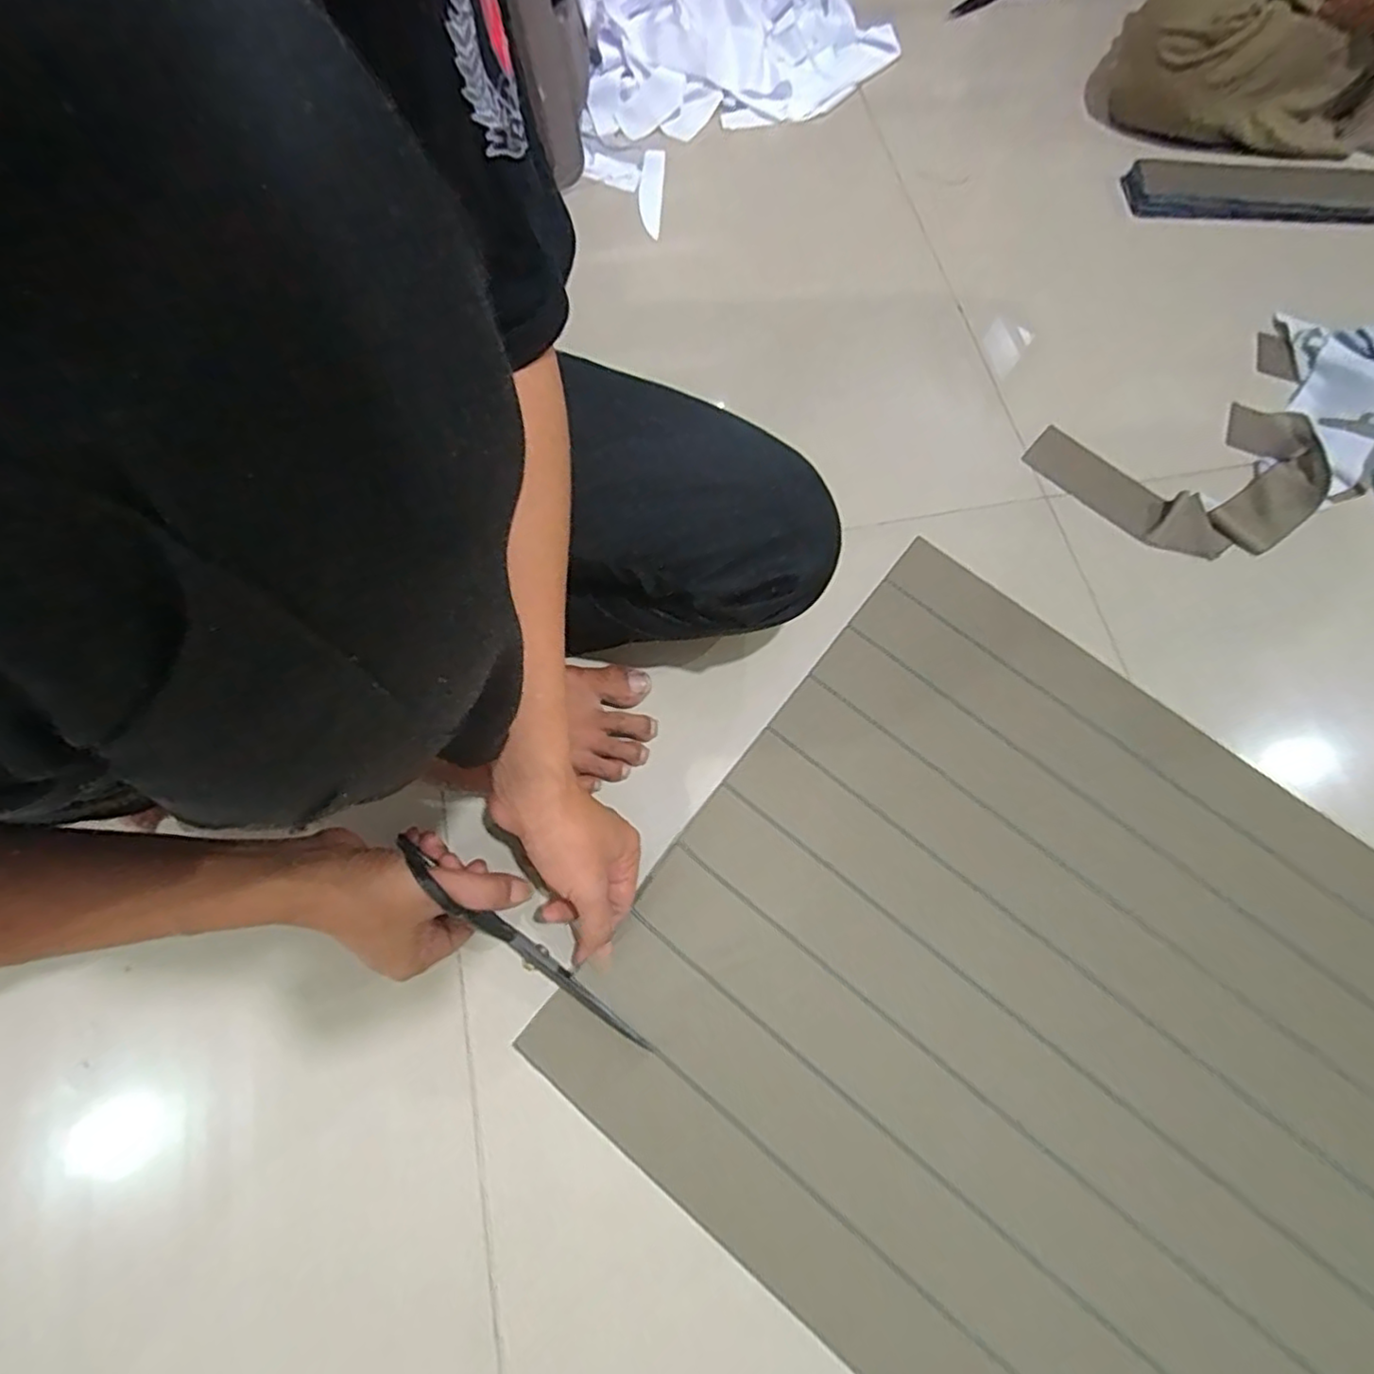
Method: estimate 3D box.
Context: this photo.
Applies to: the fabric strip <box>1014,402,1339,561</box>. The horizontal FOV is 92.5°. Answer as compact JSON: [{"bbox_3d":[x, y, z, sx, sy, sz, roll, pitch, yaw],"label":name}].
[{"bbox_3d":[0.491,-0.201,0.639,0.274,0.016,0.155,-11,70,-6],"label":"fabric strip"}]

